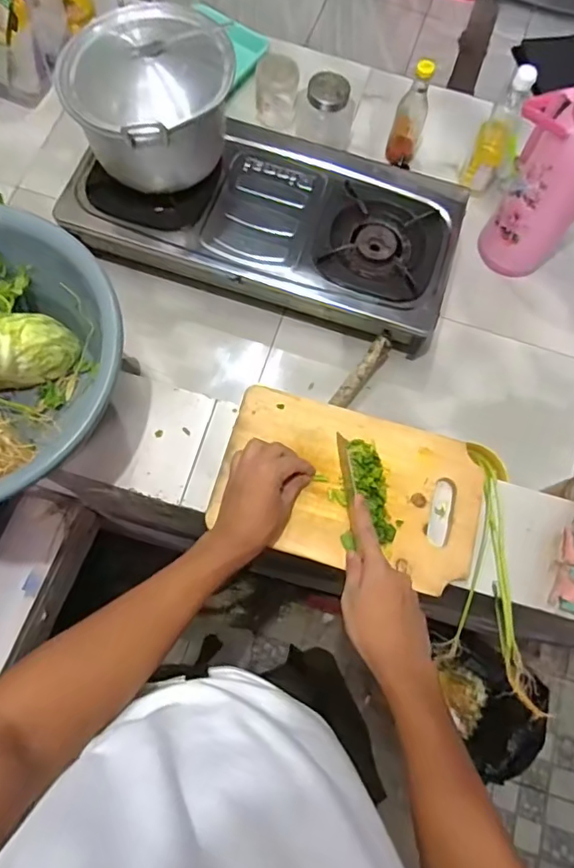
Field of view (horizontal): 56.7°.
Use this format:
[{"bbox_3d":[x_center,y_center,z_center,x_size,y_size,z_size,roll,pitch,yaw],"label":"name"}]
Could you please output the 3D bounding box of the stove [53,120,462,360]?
[{"bbox_3d":[-0.028,-0.411,0.990,0.679,0.096,0.347,18,72,4],"label":"stove"}]

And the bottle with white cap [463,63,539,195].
[{"bbox_3d":[0.410,-0.581,1.025,0.065,0.215,0.078,23,72,4],"label":"bottle with white cap"}]

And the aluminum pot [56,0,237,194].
[{"bbox_3d":[-0.215,-0.533,0.850,0.221,0.192,0.233,42,74,9],"label":"aluminum pot"}]

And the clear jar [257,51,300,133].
[{"bbox_3d":[-0.020,-0.721,1.122,0.085,0.110,0.078,4,72,-3],"label":"clear jar"}]

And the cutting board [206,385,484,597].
[{"bbox_3d":[0.073,0.059,0.602,0.291,0.015,0.177,16,71,3],"label":"cutting board"}]

